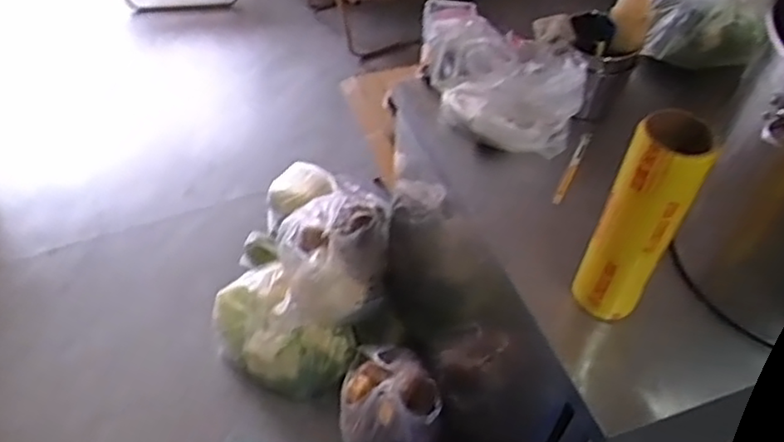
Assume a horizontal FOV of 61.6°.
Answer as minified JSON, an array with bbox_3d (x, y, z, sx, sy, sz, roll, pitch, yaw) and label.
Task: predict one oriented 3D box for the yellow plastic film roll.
[{"bbox_3d":[0.320,0.004,0.863,0.089,0.299,0.076,22,50,14],"label":"yellow plastic film roll"}]

